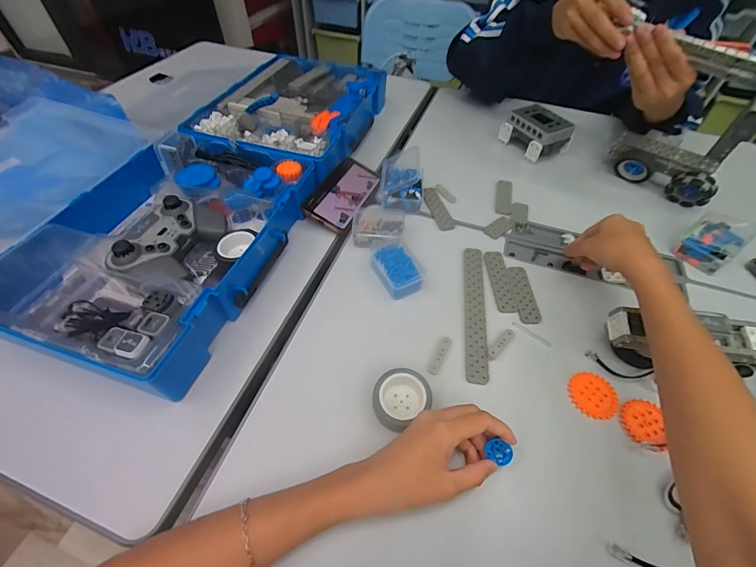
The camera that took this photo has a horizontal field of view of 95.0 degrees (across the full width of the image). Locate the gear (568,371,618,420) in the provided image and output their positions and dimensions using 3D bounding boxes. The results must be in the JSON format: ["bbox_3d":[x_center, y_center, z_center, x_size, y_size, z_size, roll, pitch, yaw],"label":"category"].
[{"bbox_3d":[0.237,0.122,0.381,0.050,0.004,0.050,1,52,-1],"label":"gear"}]

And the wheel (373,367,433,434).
[{"bbox_3d":[0.023,0.120,0.362,0.060,0.027,0.052,-27,58,-21],"label":"wheel"}]

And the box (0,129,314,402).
[{"bbox_3d":[-0.276,-0.065,0.457,0.280,0.070,0.371,14,53,9],"label":"box"}]

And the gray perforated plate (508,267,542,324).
[{"bbox_3d":[0.193,0.013,0.461,0.027,0.004,0.088,-1,52,-3],"label":"gray perforated plate"}]

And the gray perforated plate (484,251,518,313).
[{"bbox_3d":[0.167,-0.006,0.474,0.026,0.004,0.102,0,52,-2],"label":"gray perforated plate"}]

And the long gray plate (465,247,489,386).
[{"bbox_3d":[0.125,0.030,0.446,0.024,0.006,0.200,7,52,4],"label":"long gray plate"}]

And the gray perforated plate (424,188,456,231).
[{"bbox_3d":[0.096,-0.122,0.562,0.027,0.005,0.102,-11,53,-10],"label":"gray perforated plate"}]

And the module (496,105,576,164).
[{"bbox_3d":[0.309,-0.294,0.675,0.091,0.059,0.107,-25,57,-20],"label":"module"}]

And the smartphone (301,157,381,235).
[{"bbox_3d":[-0.054,-0.146,0.558,0.074,0.010,0.161,29,52,-4],"label":"smartphone"}]

